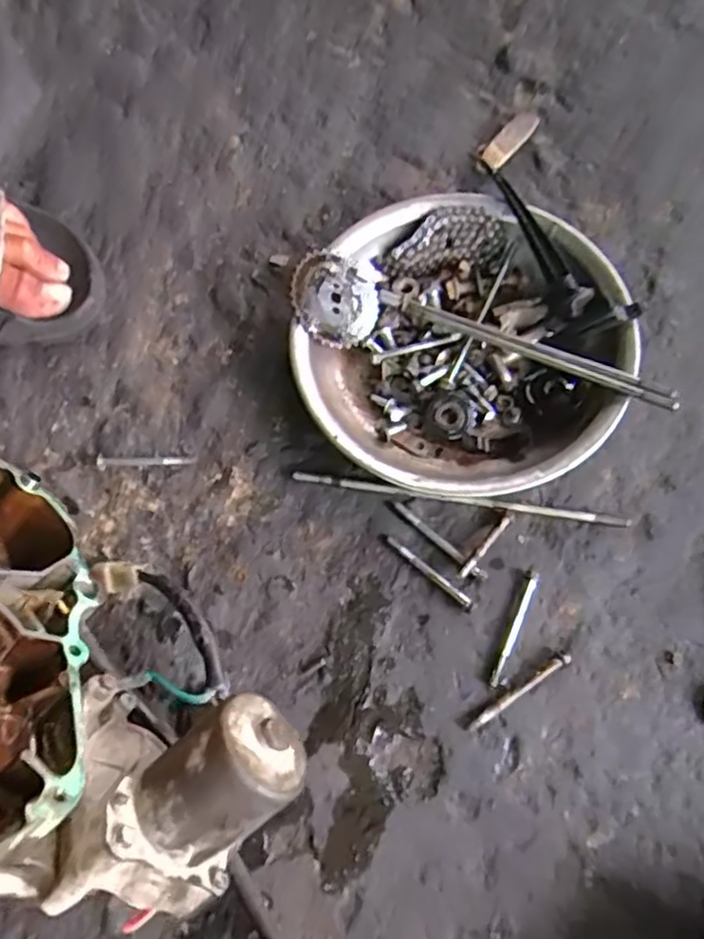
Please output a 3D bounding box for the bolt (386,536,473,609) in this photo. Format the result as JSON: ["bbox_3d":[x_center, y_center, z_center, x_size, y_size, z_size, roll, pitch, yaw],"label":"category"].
[{"bbox_3d":[0.046,0.060,0.398,0.063,0.007,0.006,40,75,15],"label":"bolt"}]

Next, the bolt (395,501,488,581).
[{"bbox_3d":[0.052,0.042,0.404,0.070,0.009,0.007,40,75,15],"label":"bolt"}]

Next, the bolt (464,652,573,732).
[{"bbox_3d":[0.092,0.122,0.372,0.068,0.005,0.007,-31,72,-10],"label":"bolt"}]

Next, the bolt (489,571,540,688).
[{"bbox_3d":[0.094,0.091,0.386,0.006,0.007,0.071,23,71,10],"label":"bolt"}]

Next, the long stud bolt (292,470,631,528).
[{"bbox_3d":[0.067,0.018,0.417,0.206,0.008,0.008,8,70,4],"label":"long stud bolt"}]

